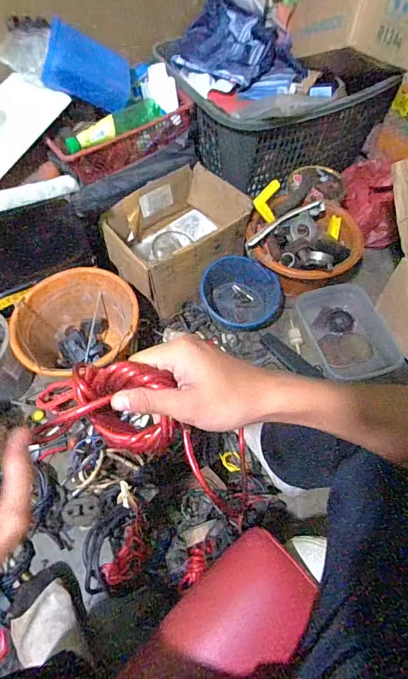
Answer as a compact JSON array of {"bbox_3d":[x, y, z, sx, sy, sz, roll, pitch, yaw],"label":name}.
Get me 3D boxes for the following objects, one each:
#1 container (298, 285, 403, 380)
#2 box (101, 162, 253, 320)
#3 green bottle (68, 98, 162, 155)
[{"bbox_3d":[0.324,-0.018,0.915,0.177,0.059,0.256,-15,61,-8],"label":"container"},{"bbox_3d":[-0.064,-0.238,0.944,0.310,0.159,0.236,-38,67,-19],"label":"box"},{"bbox_3d":[-0.195,-0.464,0.863,0.230,0.050,0.057,-37,67,-19],"label":"green bottle"}]

